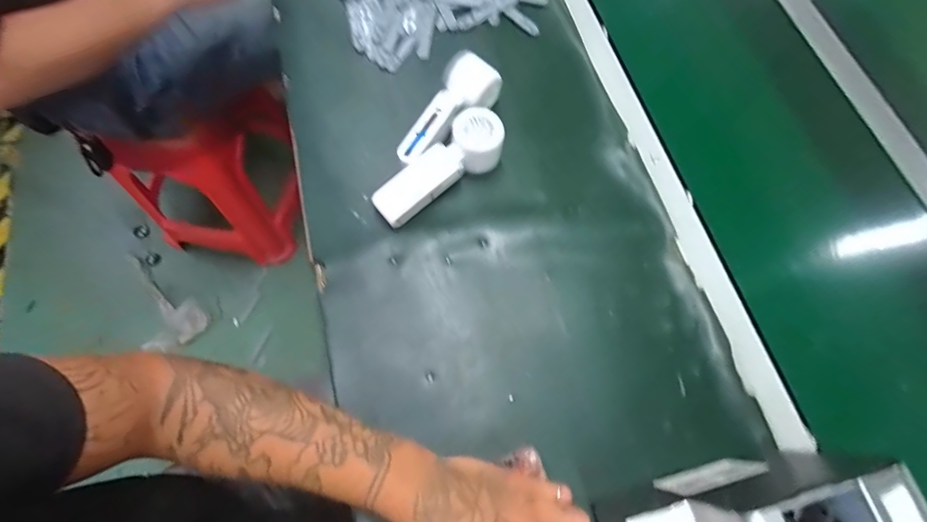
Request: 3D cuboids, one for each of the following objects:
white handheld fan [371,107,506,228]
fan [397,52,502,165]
[{"bbox_3d":[-0.028,-0.105,0.490,0.165,0.046,0.059,-35,75,-13],"label":"white handheld fan"},{"bbox_3d":[-0.022,-0.169,0.515,0.060,0.061,0.159,31,72,9],"label":"fan"}]

